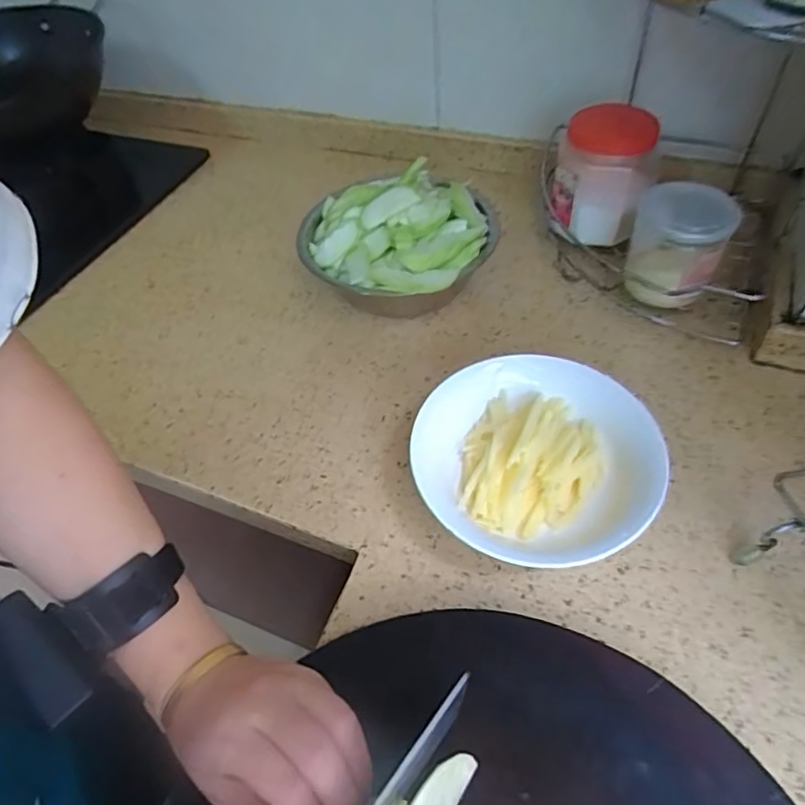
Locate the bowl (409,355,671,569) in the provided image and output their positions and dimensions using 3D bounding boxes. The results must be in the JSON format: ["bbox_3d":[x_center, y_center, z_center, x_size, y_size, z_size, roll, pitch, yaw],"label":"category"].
[{"bbox_3d":[0.100,0.048,0.448,0.177,0.068,0.180,-3,51,3],"label":"bowl"}]

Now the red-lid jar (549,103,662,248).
[{"bbox_3d":[0.219,-0.238,0.628,0.097,0.135,0.086,15,54,16],"label":"red-lid jar"}]

